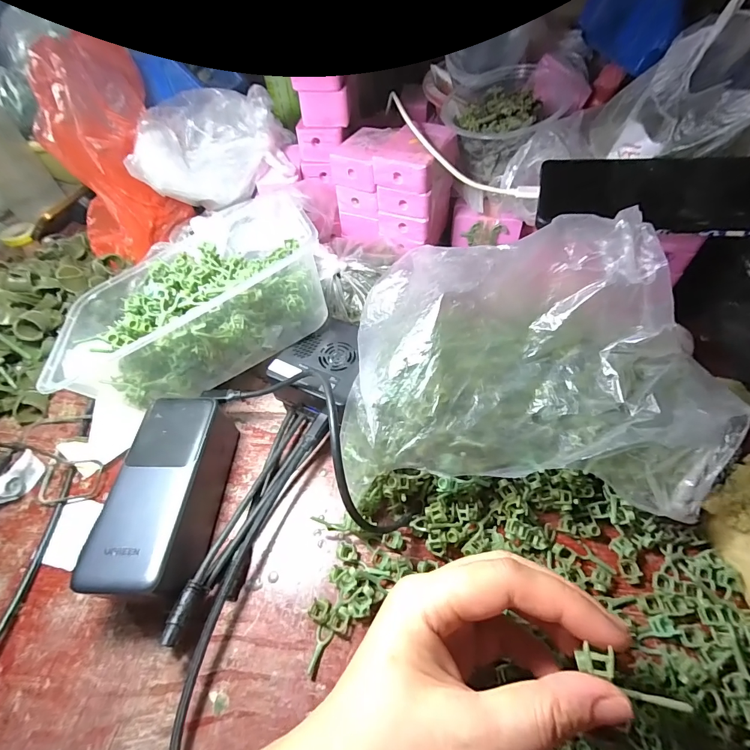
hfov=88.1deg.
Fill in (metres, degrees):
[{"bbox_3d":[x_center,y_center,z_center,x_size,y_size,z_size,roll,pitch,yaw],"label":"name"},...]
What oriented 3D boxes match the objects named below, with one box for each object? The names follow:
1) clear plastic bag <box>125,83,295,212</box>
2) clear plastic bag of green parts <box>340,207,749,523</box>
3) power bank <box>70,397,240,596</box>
[{"bbox_3d":[-0.156,-0.230,0.402,0.137,0.076,0.119,-9,54,-3],"label":"clear plastic bag"},{"bbox_3d":[0.098,-0.005,0.254,0.230,0.120,0.148,0,54,4],"label":"clear plastic bag of green parts"},{"bbox_3d":[-0.142,0.082,0.271,0.055,0.054,0.125,-1,54,3],"label":"power bank"}]

